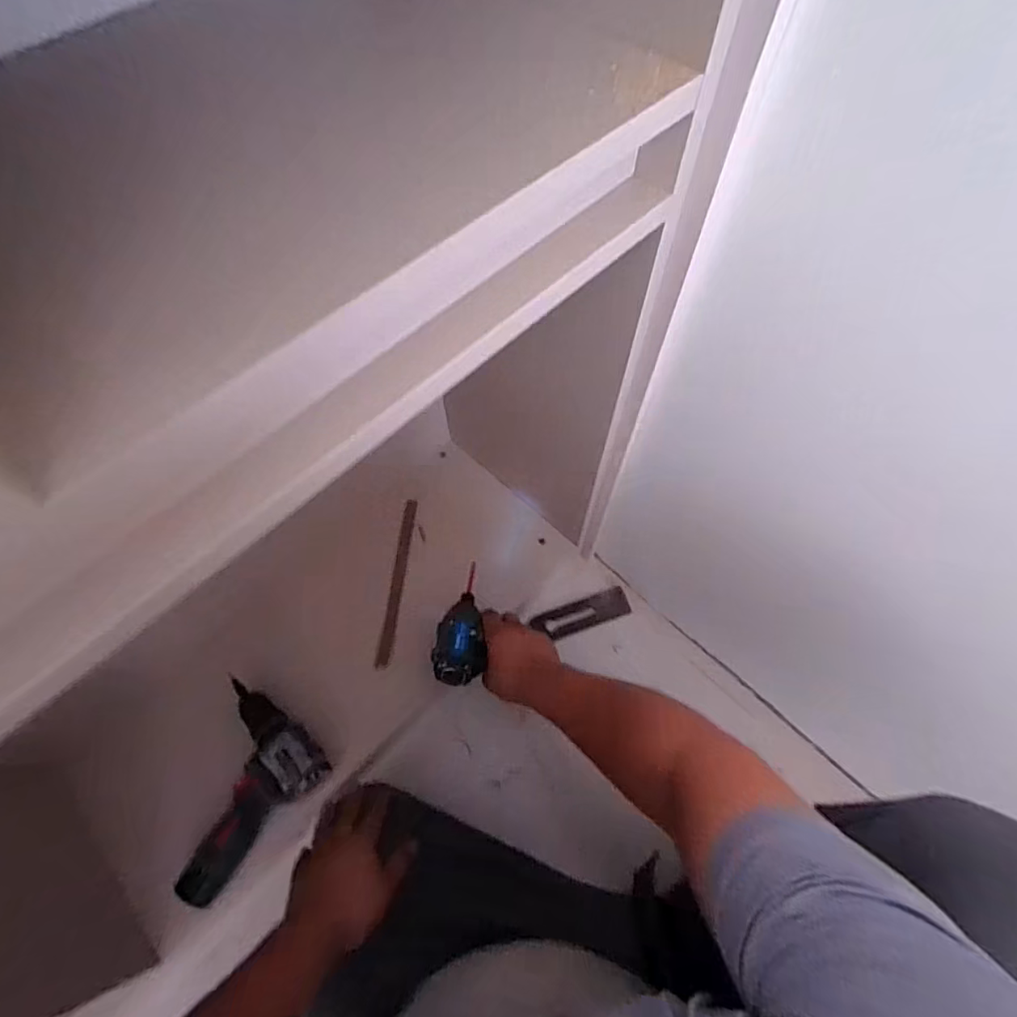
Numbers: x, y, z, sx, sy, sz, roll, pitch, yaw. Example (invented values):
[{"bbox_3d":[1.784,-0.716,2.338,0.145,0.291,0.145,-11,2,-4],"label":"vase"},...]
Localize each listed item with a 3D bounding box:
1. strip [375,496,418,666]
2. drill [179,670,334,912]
[{"bbox_3d":[-0.174,0.111,0.840,0.021,0.015,0.266,5,64,4],"label":"strip"},{"bbox_3d":[-0.343,0.372,0.693,0.174,0.066,0.237,19,79,10],"label":"drill"}]

